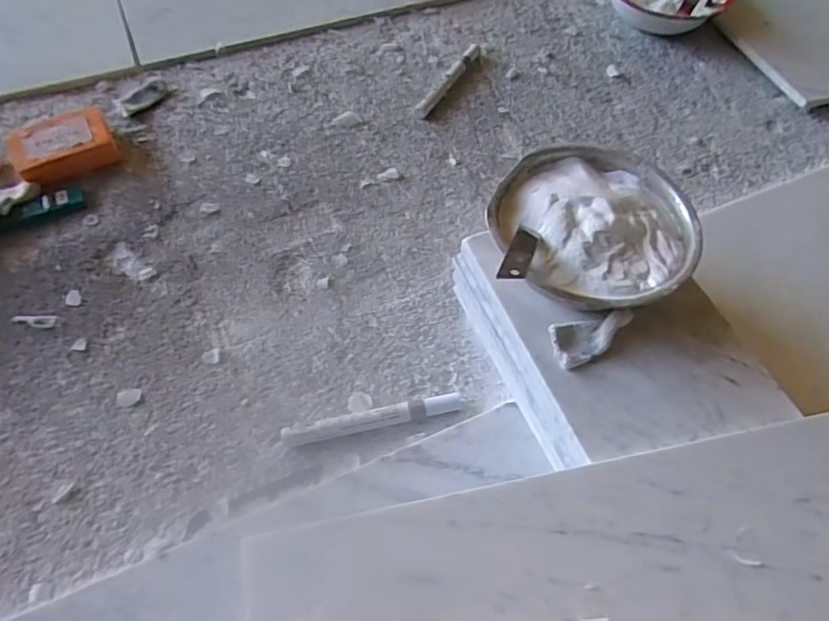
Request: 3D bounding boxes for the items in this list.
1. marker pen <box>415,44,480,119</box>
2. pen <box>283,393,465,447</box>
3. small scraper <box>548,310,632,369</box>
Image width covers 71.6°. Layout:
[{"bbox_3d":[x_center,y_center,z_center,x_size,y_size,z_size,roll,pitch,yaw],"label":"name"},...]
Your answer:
[{"bbox_3d":[0.041,-0.274,0.683,0.014,0.017,0.140,29,60,14],"label":"marker pen"},{"bbox_3d":[-0.031,0.086,0.454,0.140,0.015,0.016,-10,59,-10],"label":"pen"},{"bbox_3d":[0.124,0.018,0.399,0.056,0.020,0.030,-11,59,-11],"label":"small scraper"}]

